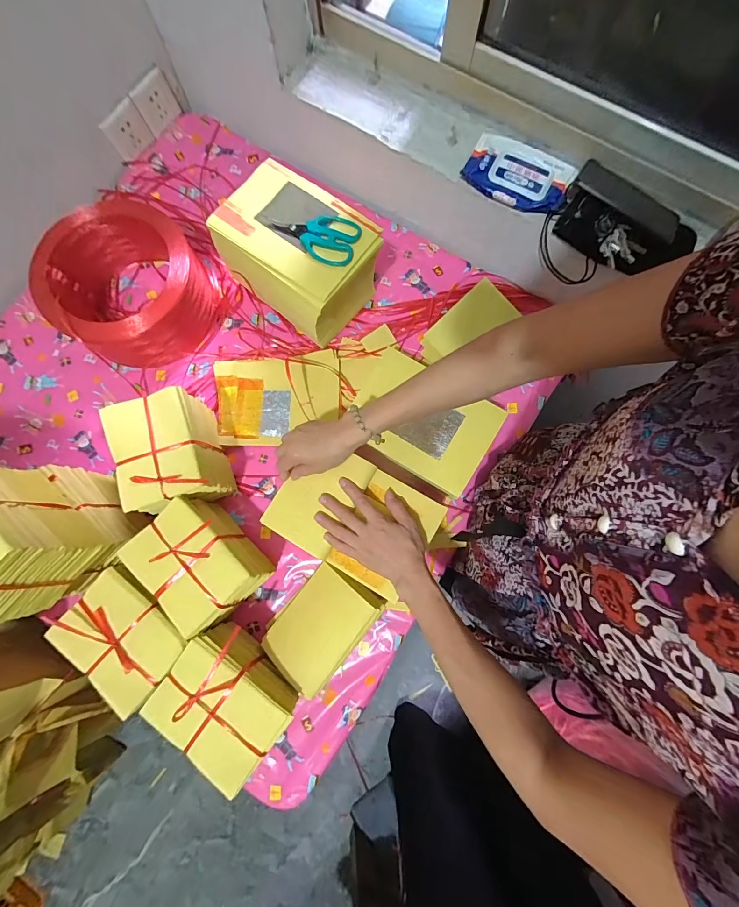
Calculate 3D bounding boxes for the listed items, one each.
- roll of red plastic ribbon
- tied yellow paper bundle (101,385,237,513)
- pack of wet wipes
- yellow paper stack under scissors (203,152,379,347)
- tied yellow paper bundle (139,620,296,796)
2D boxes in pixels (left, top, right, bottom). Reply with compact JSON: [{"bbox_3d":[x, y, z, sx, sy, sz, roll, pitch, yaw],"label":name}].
[{"bbox_3d":[-0.435,-0.313,0.668,0.263,0.142,0.226,-41,79,-8],"label":"roll of red plastic ribbon"},{"bbox_3d":[-0.321,0.003,0.598,0.124,0.132,0.171,-19,77,-4],"label":"tied yellow paper bundle"},{"bbox_3d":[0.247,-0.460,0.596,0.168,0.030,0.099,27,78,7],"label":"pack of wet wipes"},{"bbox_3d":[-0.116,-0.338,0.642,0.233,0.168,0.170,38,80,9],"label":"yellow paper stack under scissors"},{"bbox_3d":[-0.197,0.347,0.524,0.170,0.110,0.141,39,80,9],"label":"tied yellow paper bundle"}]

